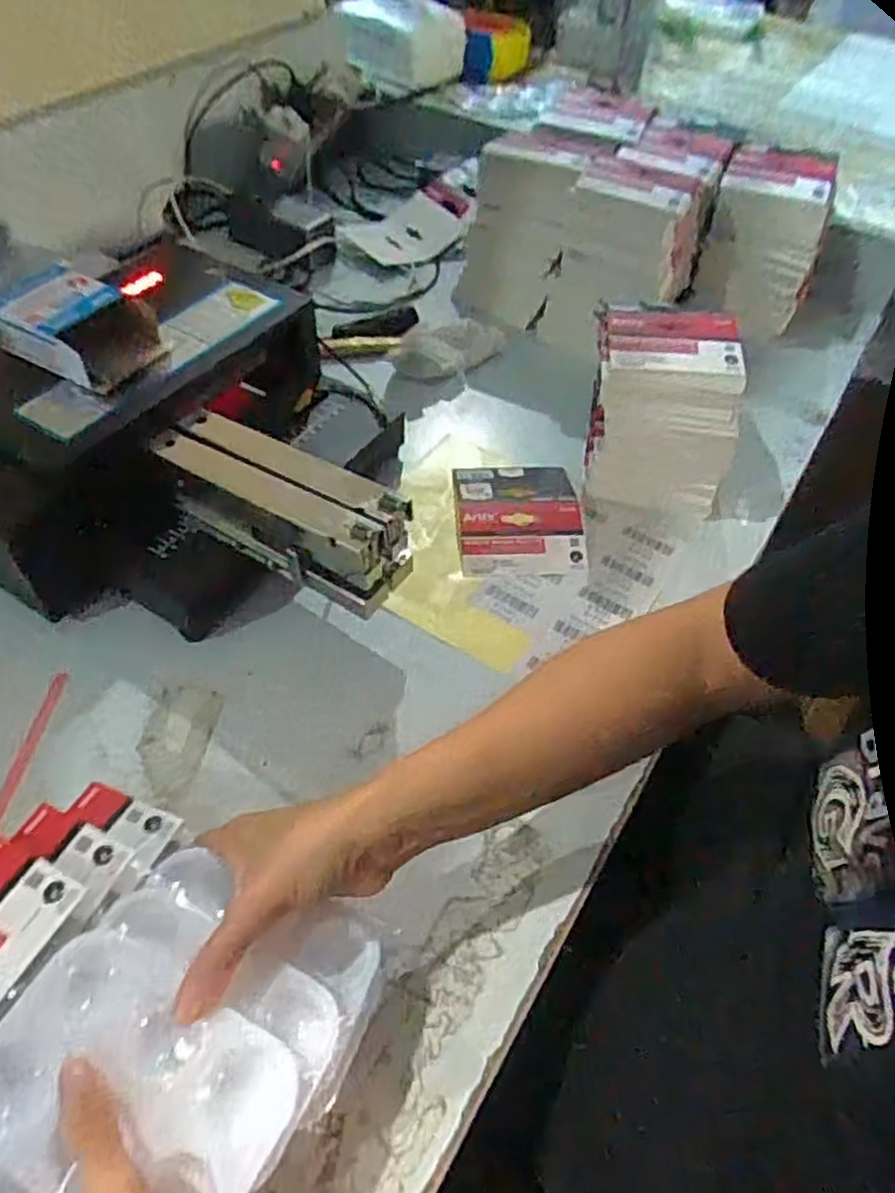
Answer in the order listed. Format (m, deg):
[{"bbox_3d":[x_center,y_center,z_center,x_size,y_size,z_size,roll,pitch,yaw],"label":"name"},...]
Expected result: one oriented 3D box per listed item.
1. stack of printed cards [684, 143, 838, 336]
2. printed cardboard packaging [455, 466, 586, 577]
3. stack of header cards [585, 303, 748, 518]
[{"bbox_3d":[0.328,-0.371,0.776,0.111,0.130,0.115,21,53,13],"label":"stack of printed cards"},{"bbox_3d":[0.057,-0.070,0.620,0.100,0.018,0.123,0,51,-4],"label":"printed cardboard packaging"},{"bbox_3d":[0.171,-0.154,0.609,0.111,0.122,0.102,5,51,0],"label":"stack of header cards"}]

